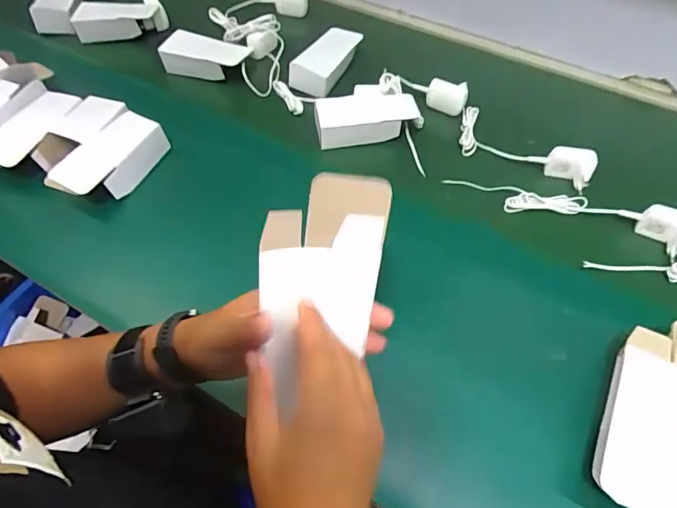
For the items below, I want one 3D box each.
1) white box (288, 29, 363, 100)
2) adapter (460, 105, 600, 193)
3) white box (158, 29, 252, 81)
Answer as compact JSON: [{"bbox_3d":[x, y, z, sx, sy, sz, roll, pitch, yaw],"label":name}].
[{"bbox_3d":[-0.019,-0.315,0.748,0.073,0.044,0.142,20,58,14],"label":"white box"},{"bbox_3d":[0.254,-0.151,0.646,0.209,0.036,0.069,35,62,22],"label":"adapter"},{"bbox_3d":[-0.220,-0.323,0.754,0.128,0.045,0.072,12,56,9],"label":"white box"}]

